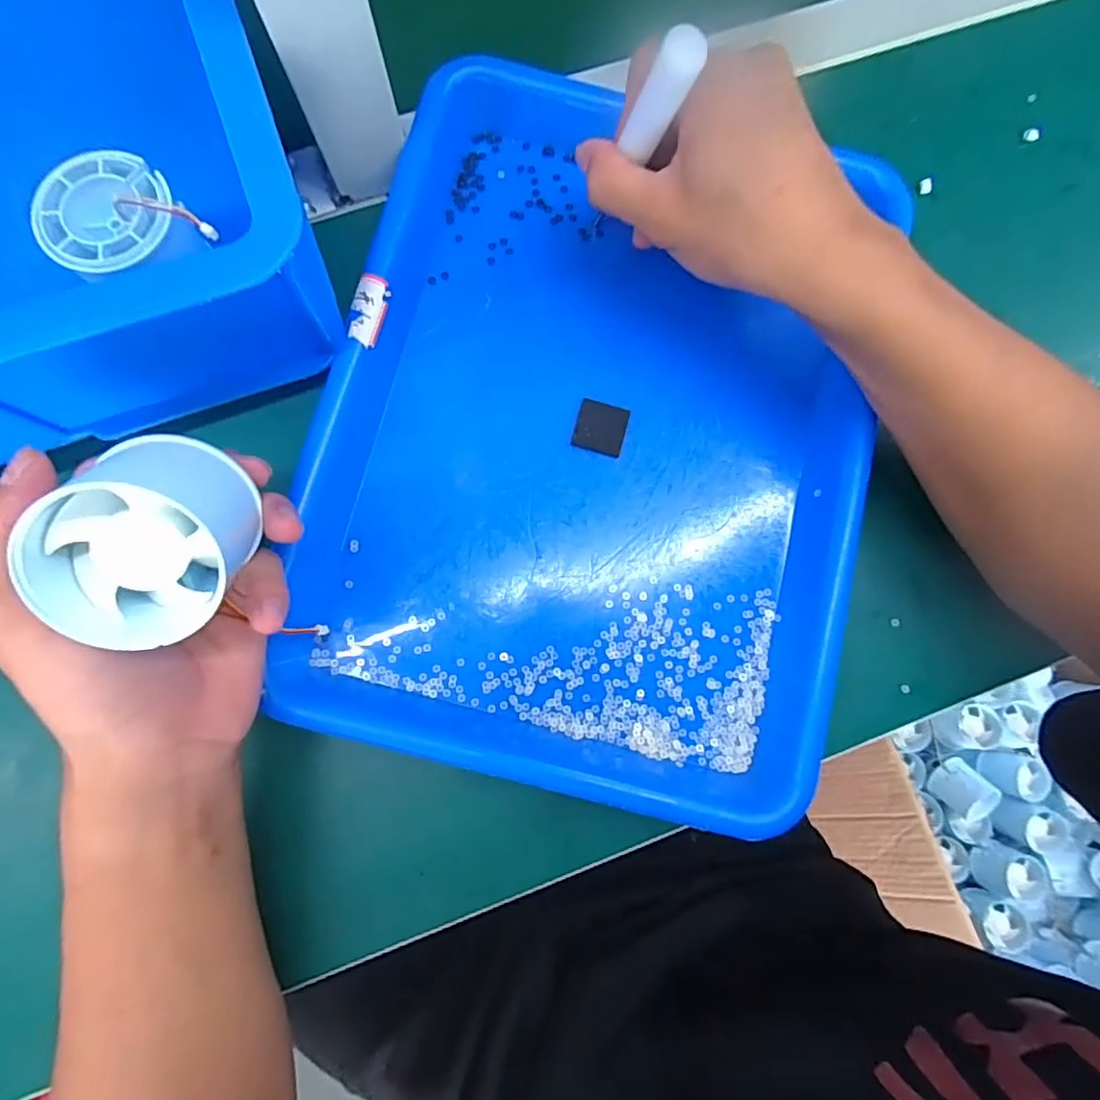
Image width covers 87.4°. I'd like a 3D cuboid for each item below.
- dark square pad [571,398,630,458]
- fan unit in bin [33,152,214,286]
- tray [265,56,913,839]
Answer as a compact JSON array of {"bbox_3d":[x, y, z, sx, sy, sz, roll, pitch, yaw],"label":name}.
[{"bbox_3d":[0.026,-0.062,0.288,0.025,0.004,0.026,15,82,-1],"label":"dark square pad"},{"bbox_3d":[-0.181,-0.141,0.241,0.060,0.011,0.054,-26,83,-6],"label":"fan unit in bin"},{"bbox_3d":[0.023,-0.057,0.277,0.245,0.029,0.331,13,82,-1],"label":"tray"}]

